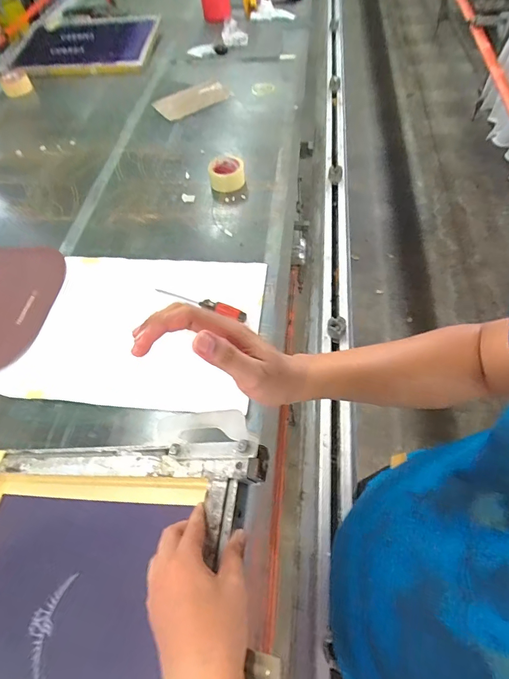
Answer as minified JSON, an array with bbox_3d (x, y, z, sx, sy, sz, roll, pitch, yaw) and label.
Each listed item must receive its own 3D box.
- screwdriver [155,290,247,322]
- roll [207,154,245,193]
[{"bbox_3d":[-0.122,-0.083,0.821,0.225,0.029,0.027,21,63,13],"label":"screwdriver"},{"bbox_3d":[-0.078,-0.469,1.053,0.099,0.057,0.103,-2,57,3],"label":"roll"}]

